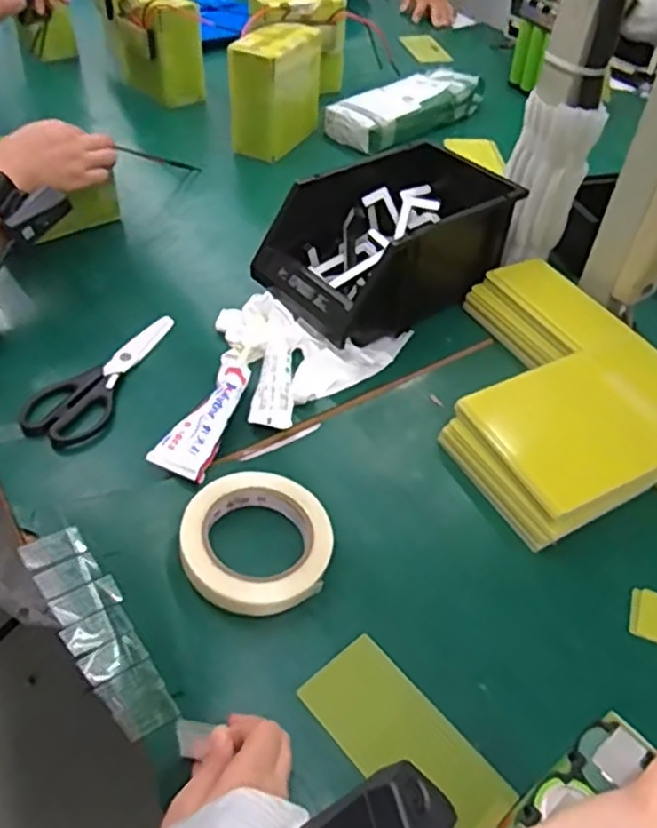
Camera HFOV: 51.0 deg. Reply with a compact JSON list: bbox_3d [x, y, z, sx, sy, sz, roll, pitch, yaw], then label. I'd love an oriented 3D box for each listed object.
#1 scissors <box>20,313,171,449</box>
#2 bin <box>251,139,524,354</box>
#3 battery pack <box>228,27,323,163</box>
[{"bbox_3d":[-0.225,-0.045,0.679,0.078,0.011,0.198,15,47,9],"label":"scissors"},{"bbox_3d":[0.078,-0.189,0.755,0.288,0.118,0.158,-25,54,-26],"label":"bin"},{"bbox_3d":[-0.077,-0.473,1.008,0.066,0.146,0.157,26,50,18],"label":"battery pack"}]

